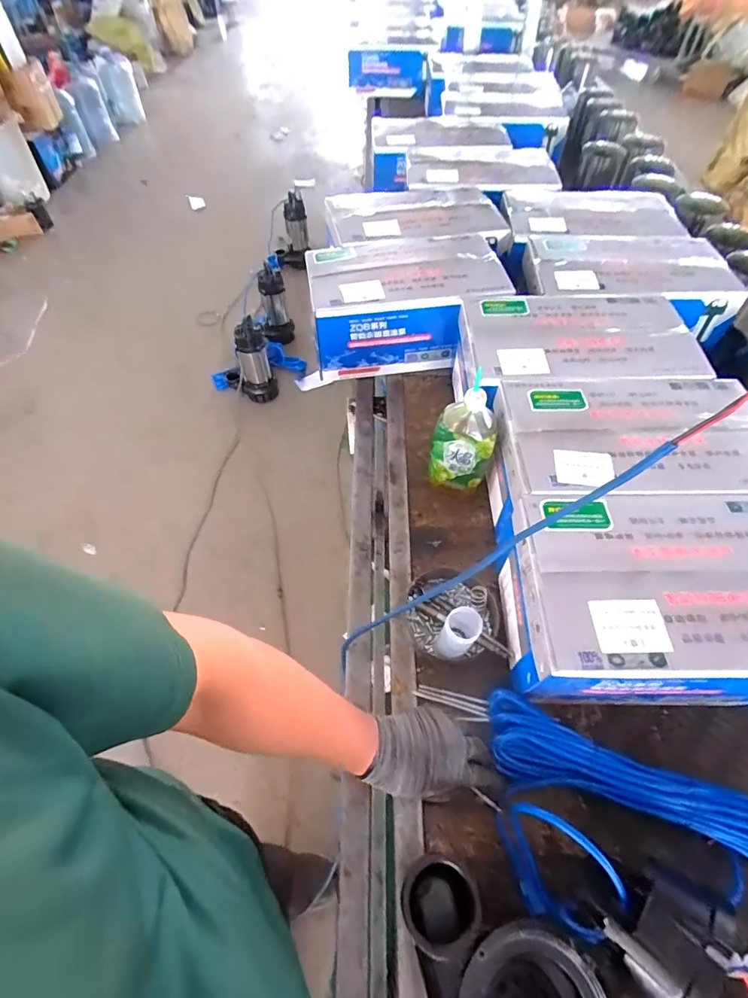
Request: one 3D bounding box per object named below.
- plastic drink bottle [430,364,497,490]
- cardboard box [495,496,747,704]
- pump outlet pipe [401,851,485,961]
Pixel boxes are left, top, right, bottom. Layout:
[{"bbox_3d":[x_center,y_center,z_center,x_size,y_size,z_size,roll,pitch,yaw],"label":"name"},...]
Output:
[{"bbox_3d":[0.145,-0.084,0.769,0.091,0.208,0.071,-4,56,-3],"label":"plastic drink bottle"},{"bbox_3d":[0.387,0.139,0.623,0.405,0.173,0.252,-2,55,-1],"label":"cardboard box"},{"bbox_3d":[0.066,0.407,0.462,0.074,0.050,0.077,1,56,-2],"label":"pump outlet pipe"}]

